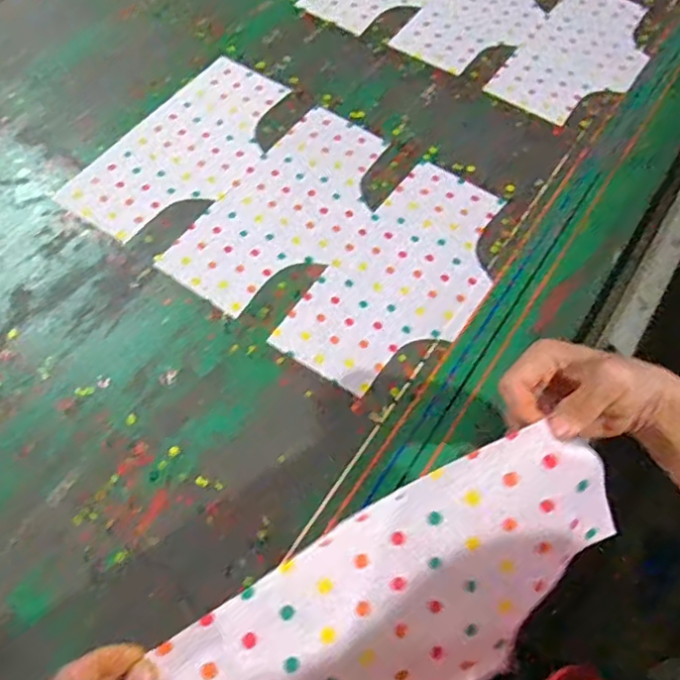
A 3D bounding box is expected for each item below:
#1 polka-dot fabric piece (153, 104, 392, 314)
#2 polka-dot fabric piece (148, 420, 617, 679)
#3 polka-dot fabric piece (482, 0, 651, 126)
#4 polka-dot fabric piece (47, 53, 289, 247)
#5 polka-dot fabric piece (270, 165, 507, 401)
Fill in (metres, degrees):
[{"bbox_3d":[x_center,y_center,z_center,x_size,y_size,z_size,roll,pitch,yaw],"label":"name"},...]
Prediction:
[{"bbox_3d":[-0.056,-0.163,0.748,0.161,0.005,0.319,31,65,14],"label":"polka-dot fabric piece"},{"bbox_3d":[0.047,0.186,0.417,0.312,0.040,0.157,-27,104,-9],"label":"polka-dot fabric piece"},{"bbox_3d":[0.364,-0.428,0.909,0.167,0.009,0.323,32,65,14],"label":"polka-dot fabric piece"},{"bbox_3d":[-0.190,-0.251,0.791,0.163,0.005,0.320,32,65,14],"label":"polka-dot fabric piece"},{"bbox_3d":[0.080,-0.077,0.705,0.163,0.004,0.319,31,65,14],"label":"polka-dot fabric piece"}]

